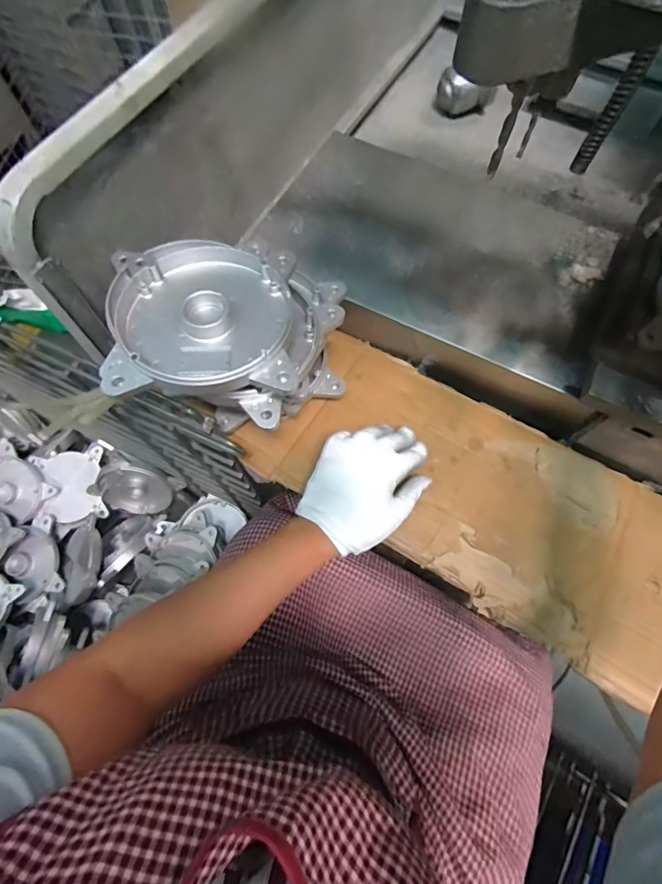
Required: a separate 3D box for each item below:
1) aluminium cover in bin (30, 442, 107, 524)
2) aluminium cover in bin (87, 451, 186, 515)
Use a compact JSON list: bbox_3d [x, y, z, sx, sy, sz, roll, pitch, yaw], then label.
[{"bbox_3d":[-0.524,0.088,0.854,0.134,0.031,0.144,-8,69,-4],"label":"aluminium cover in bin"},{"bbox_3d":[-0.385,0.097,0.835,0.146,0.148,0.027,29,33,-22],"label":"aluminium cover in bin"}]

